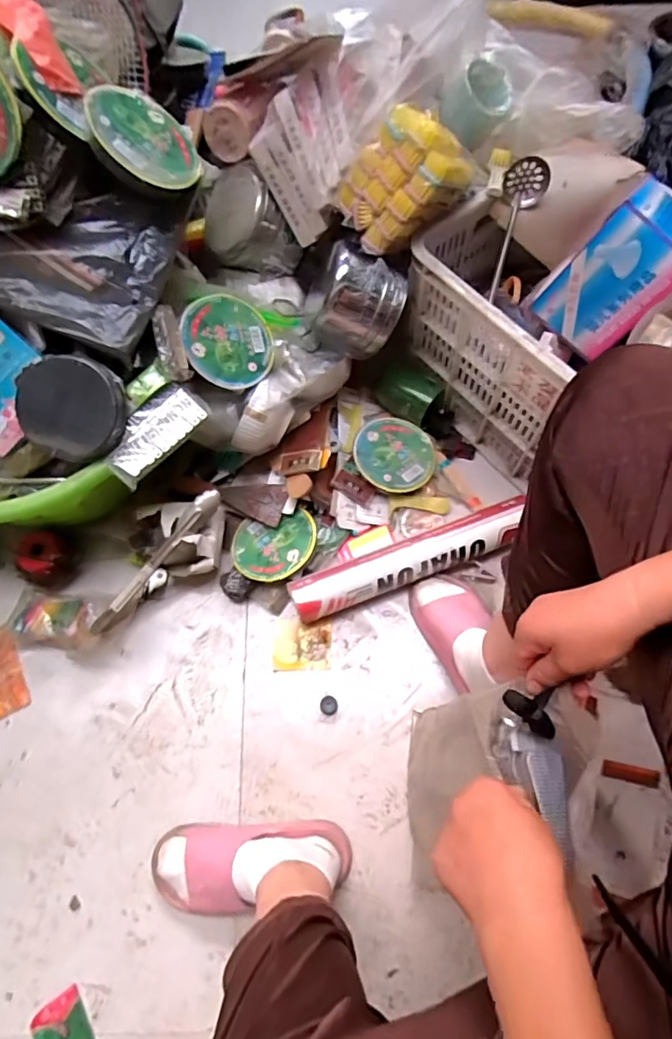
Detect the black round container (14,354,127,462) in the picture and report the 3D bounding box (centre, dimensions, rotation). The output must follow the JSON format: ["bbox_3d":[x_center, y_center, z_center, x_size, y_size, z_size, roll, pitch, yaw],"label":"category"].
[{"bbox_3d":[-0.346,-0.149,0.698,0.139,0.045,0.139,-1,97,-4],"label":"black round container"}]

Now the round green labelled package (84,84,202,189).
[{"bbox_3d":[-0.237,-0.464,0.649,0.133,0.035,0.122,12,70,-35],"label":"round green labelled package"}]

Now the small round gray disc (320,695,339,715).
[{"bbox_3d":[-0.010,0.270,0.760,0.025,0.011,0.026,-1,67,2],"label":"small round gray disc"}]

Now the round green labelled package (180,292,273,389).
[{"bbox_3d":[-0.155,-0.259,0.760,0.134,0.012,0.132,1,87,-28],"label":"round green labelled package"}]

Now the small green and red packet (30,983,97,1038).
[{"bbox_3d":[-0.320,0.612,0.618,0.060,0.006,0.080,-35,70,-12],"label":"small green and red packet"}]

